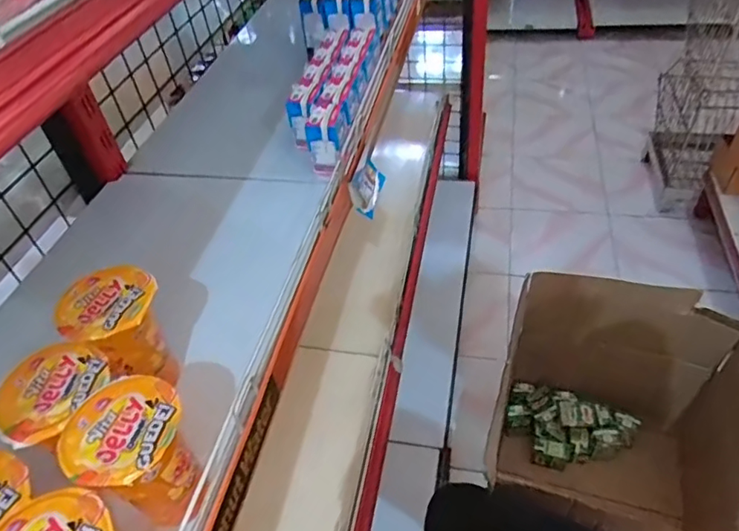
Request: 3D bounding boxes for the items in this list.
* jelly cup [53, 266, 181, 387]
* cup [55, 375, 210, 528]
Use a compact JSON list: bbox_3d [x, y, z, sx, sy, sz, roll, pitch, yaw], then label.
[{"bbox_3d":[-0.192,0.061,0.441,0.069,0.105,0.068,-4,45,4],"label":"jelly cup"},{"bbox_3d":[-0.145,0.129,0.359,0.065,0.096,0.066,-4,45,4],"label":"cup"}]

